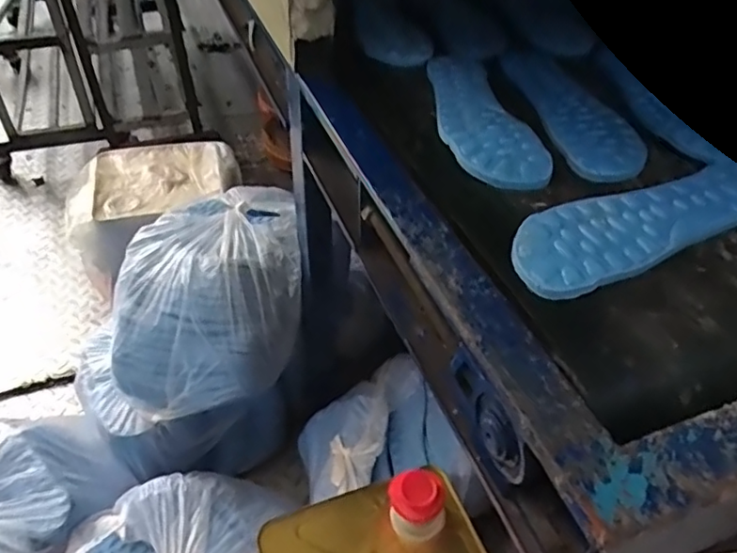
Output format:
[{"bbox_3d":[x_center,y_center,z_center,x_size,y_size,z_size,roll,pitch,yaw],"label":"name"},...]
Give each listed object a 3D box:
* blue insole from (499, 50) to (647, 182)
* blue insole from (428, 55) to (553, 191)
[{"bbox_3d":[0.210,-0.183,0.629,0.084,0.008,0.276,-3,44,-5],"label":"blue insole"},{"bbox_3d":[0.106,-0.170,0.601,0.083,0.010,0.264,-6,44,-7],"label":"blue insole"}]

